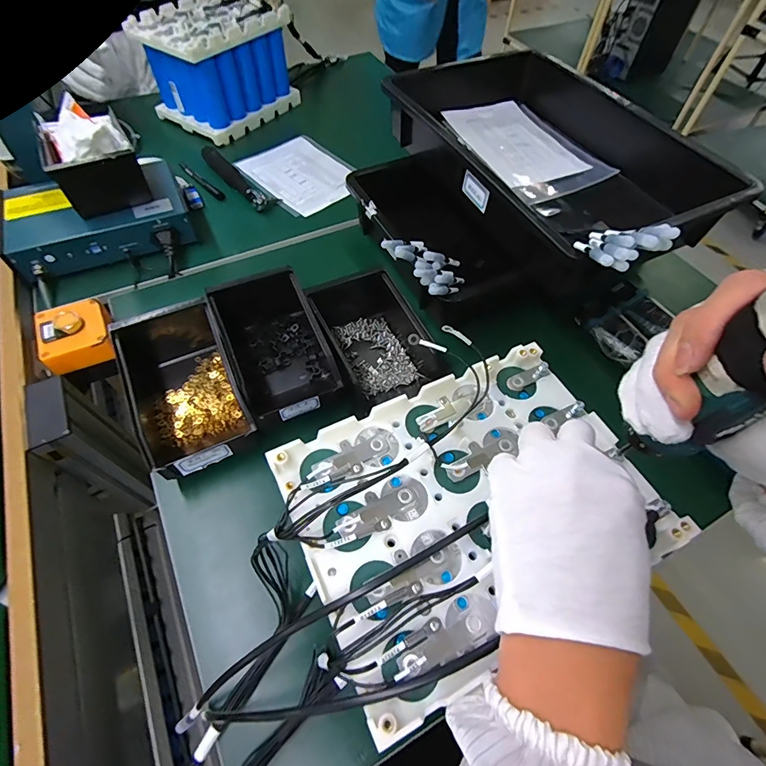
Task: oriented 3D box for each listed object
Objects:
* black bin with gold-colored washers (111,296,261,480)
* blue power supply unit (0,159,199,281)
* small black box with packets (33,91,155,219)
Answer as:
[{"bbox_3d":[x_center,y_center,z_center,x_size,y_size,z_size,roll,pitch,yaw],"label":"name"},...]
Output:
[{"bbox_3d":[-0.219,-0.005,0.455,0.107,0.069,0.205,-22,60,-15],"label":"black bin with gold-colored washers"},{"bbox_3d":[-0.409,-0.240,0.604,0.227,0.061,0.157,-24,61,-16],"label":"blue power supply unit"},{"bbox_3d":[-0.402,-0.312,0.570,0.102,0.085,0.142,-27,62,-18],"label":"small black box with packets"}]

